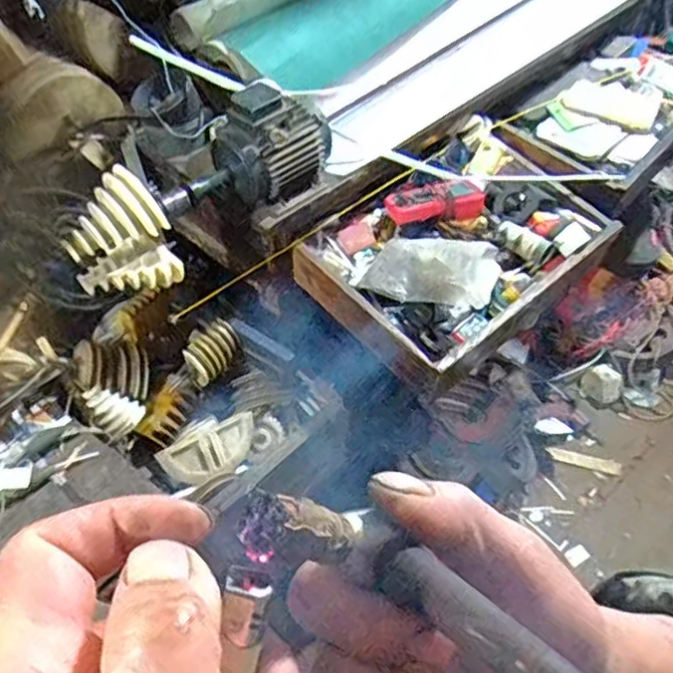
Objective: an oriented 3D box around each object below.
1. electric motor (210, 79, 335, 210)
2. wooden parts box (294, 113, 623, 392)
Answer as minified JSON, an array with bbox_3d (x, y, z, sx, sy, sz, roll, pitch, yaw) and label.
[{"bbox_3d":[-0.112,-0.316,0.988,0.129,0.144,0.169,35,59,29],"label":"electric motor"},{"bbox_3d":[0.242,-0.186,1.139,0.563,0.114,0.350,-35,56,-24],"label":"wooden parts box"}]

